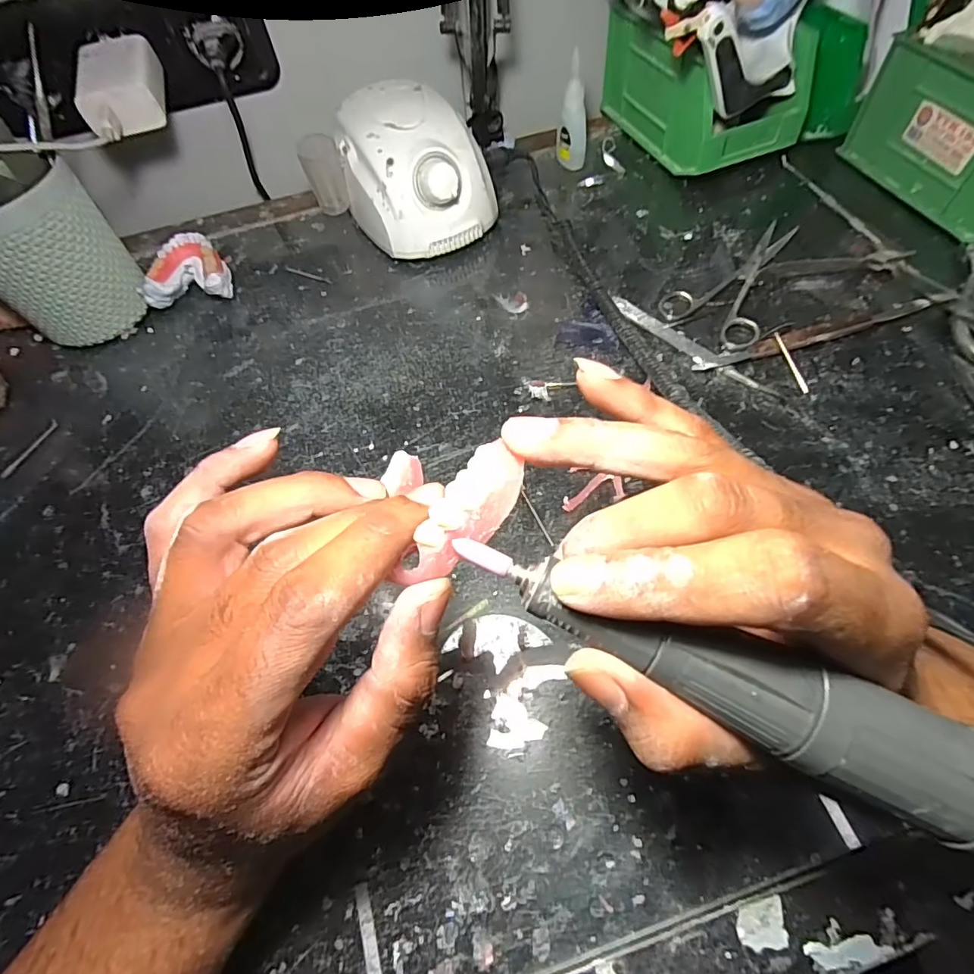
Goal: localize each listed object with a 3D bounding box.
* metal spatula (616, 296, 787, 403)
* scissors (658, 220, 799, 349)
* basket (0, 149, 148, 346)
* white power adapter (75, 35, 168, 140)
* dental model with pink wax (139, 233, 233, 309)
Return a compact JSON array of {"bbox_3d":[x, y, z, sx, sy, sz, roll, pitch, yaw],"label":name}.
[{"bbox_3d":[0.143,-0.099,0.355,0.013,0.004,0.137,-41,65,-17],"label":"metal spatula"},{"bbox_3d":[0.194,-0.157,0.379,0.070,0.009,0.130,39,70,23],"label":"scissors"},{"bbox_3d":[-0.317,-0.168,0.369,0.092,0.112,0.086,-41,65,-17],"label":"basket"},{"bbox_3d":[-0.267,-0.291,0.370,0.052,0.035,0.076,-17,61,-5],"label":"white power adapter"},{"bbox_3d":[-0.241,-0.173,0.411,0.060,0.034,0.051,-11,60,-2],"label":"dental model with pink wax"}]

